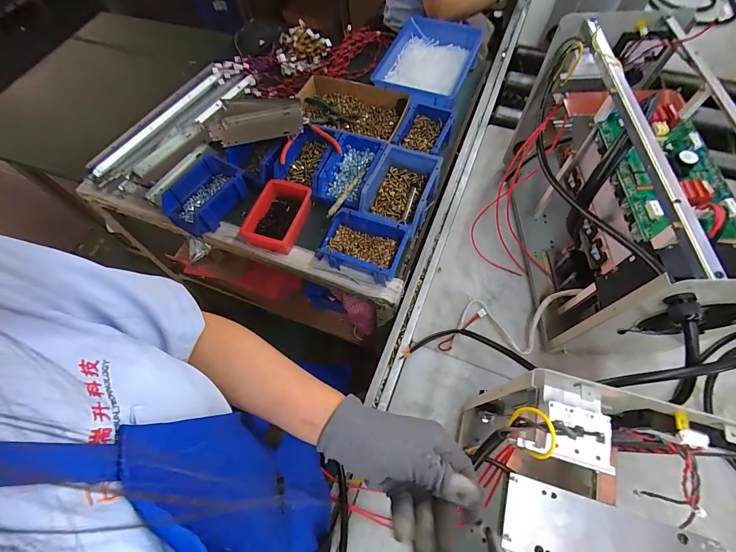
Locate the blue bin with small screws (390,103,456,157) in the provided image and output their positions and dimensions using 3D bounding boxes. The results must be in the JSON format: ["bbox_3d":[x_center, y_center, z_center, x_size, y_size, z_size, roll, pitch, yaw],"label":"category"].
[{"bbox_3d":[0.126,-0.315,0.763,0.106,0.050,0.148,19,67,12],"label":"blue bin with small screws"}]

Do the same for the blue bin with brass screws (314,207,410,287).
[{"bbox_3d":[-0.011,-0.058,0.645,0.159,0.068,0.107,16,66,11],"label":"blue bin with brass screws"}]

